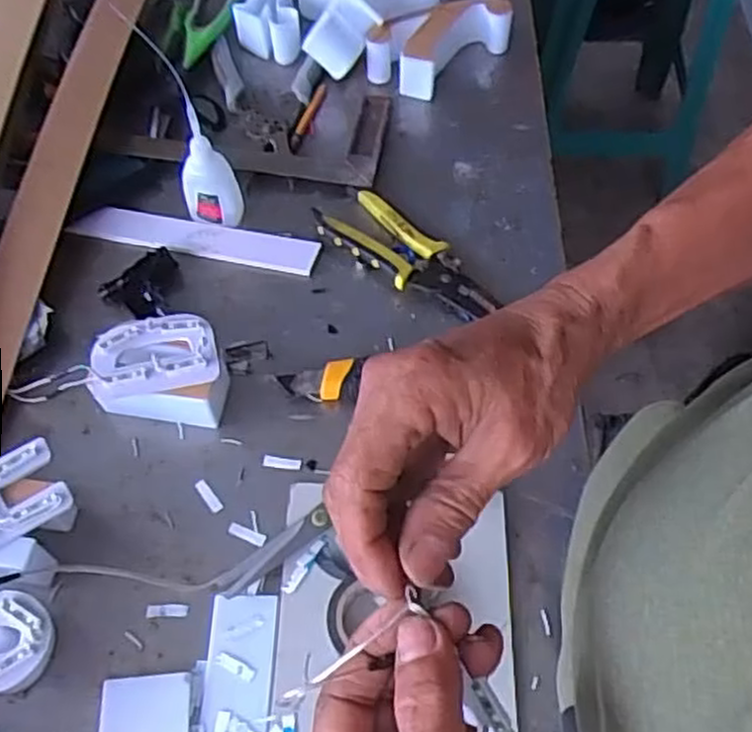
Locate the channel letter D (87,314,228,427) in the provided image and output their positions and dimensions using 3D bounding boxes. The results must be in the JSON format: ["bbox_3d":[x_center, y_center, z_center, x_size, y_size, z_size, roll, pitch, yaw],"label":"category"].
[{"bbox_3d":[-0.145,0.002,0.524,0.088,0.049,0.063,3,60,1],"label":"channel letter D"}]

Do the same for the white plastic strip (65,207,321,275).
[{"bbox_3d":[-0.144,-0.104,0.609,0.194,0.006,0.033,11,60,5],"label":"white plastic strip"}]

